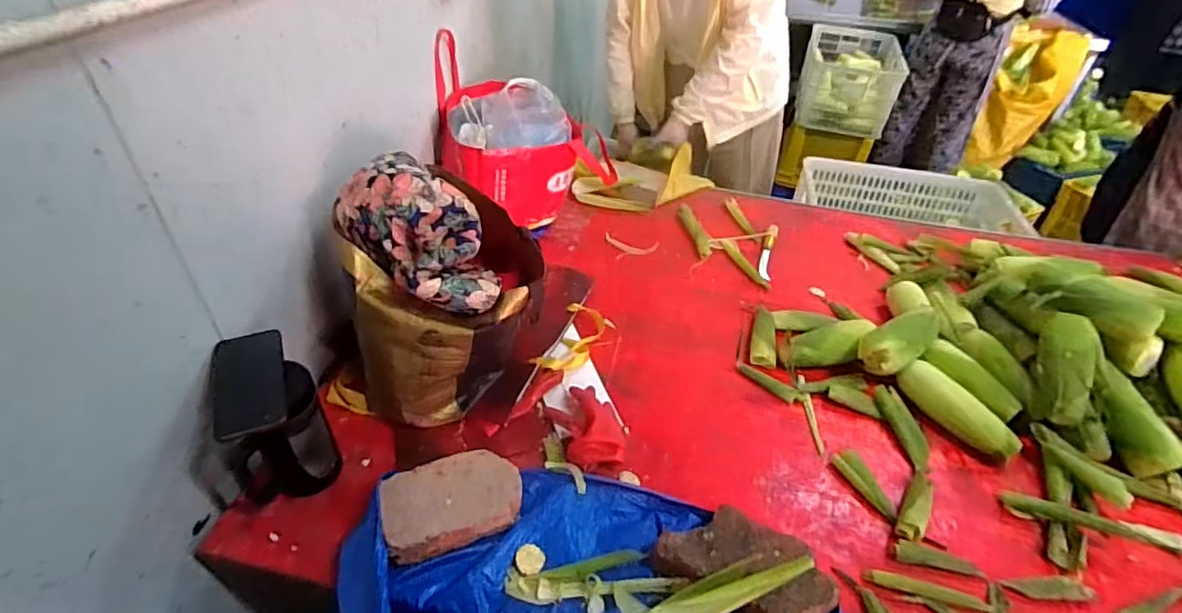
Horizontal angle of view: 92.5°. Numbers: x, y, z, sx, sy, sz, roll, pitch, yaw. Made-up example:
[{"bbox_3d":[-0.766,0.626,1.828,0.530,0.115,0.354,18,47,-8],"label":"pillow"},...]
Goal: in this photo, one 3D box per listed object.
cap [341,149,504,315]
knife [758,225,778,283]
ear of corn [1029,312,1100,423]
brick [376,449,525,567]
[{"bbox_3d":[-0.228,-0.106,0.820,0.286,0.151,0.183,34,49,31],"label":"cap"},{"bbox_3d":[0.422,-0.131,1.347,0.029,0.029,0.225,14,41,12],"label":"knife"},{"bbox_3d":[0.797,0.106,0.949,0.070,0.066,0.199,15,76,14],"label":"ear of corn"},{"bbox_3d":[-0.182,0.260,0.759,0.179,0.046,0.119,-13,43,-19],"label":"brick"}]

